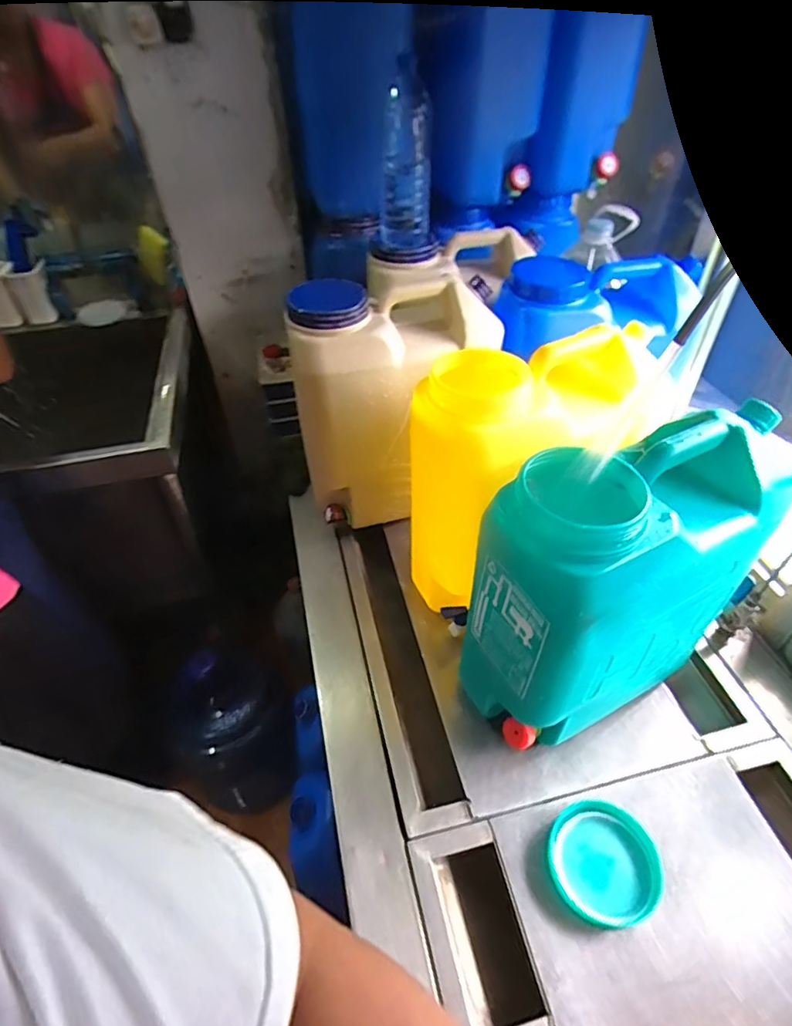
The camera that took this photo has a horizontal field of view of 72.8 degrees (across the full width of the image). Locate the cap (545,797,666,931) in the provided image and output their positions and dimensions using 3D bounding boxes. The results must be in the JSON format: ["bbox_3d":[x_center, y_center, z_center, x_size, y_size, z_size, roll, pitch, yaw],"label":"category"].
[{"bbox_3d":[0.243,0.410,0.635,0.117,0.029,0.122,-1,44,1],"label":"cap"}]

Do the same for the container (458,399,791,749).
[{"bbox_3d":[0.267,0.089,0.643,0.325,0.376,0.155,-22,48,-19],"label":"container"}]

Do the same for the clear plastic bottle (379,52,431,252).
[{"bbox_3d":[0.014,-0.569,0.888,0.086,0.249,0.094,1,44,3],"label":"clear plastic bottle"}]

